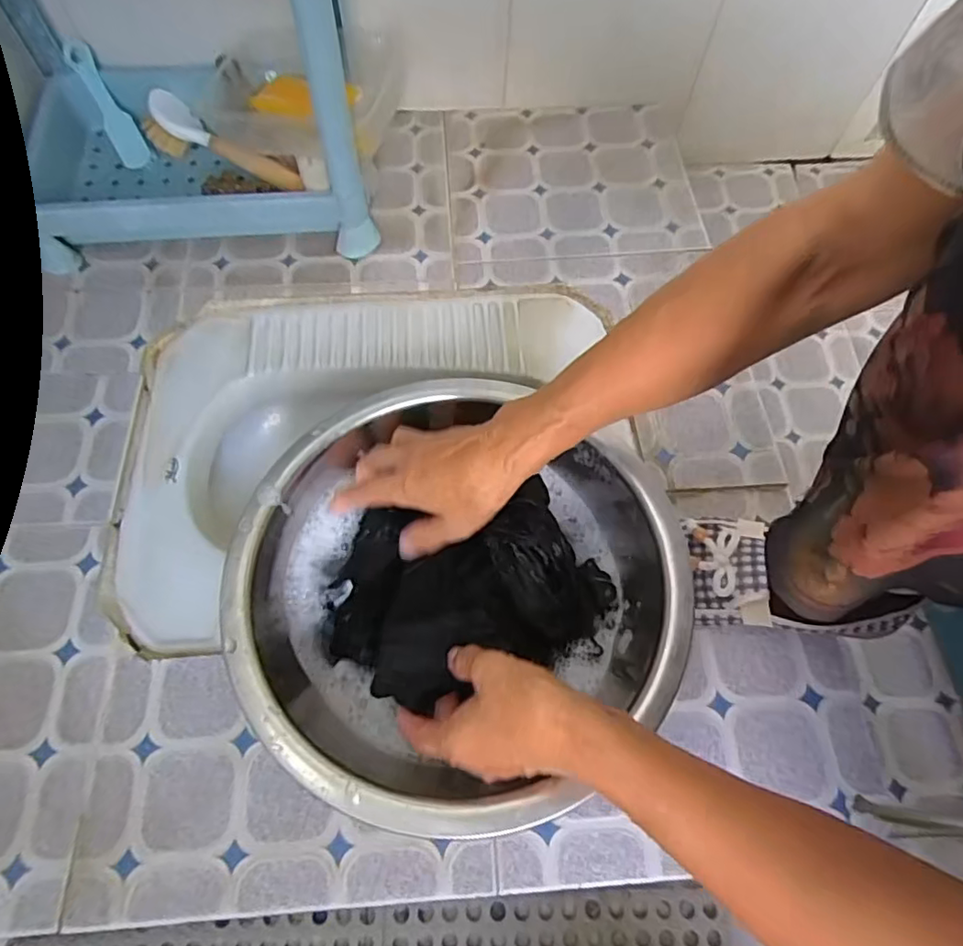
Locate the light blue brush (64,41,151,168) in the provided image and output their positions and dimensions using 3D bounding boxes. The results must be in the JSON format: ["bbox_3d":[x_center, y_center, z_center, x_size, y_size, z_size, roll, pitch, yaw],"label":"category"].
[{"bbox_3d":[-0.459,-0.450,0.720,0.034,0.023,0.168,-30,90,-15],"label":"light blue brush"}]

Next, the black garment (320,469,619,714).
[{"bbox_3d":[-0.012,0.087,0.451,0.222,0.073,0.149,-7,66,-5],"label":"black garment"}]

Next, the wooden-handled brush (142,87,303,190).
[{"bbox_3d":[-0.313,-0.386,0.693,0.218,0.044,0.050,32,68,11],"label":"wooden-handled brush"}]

